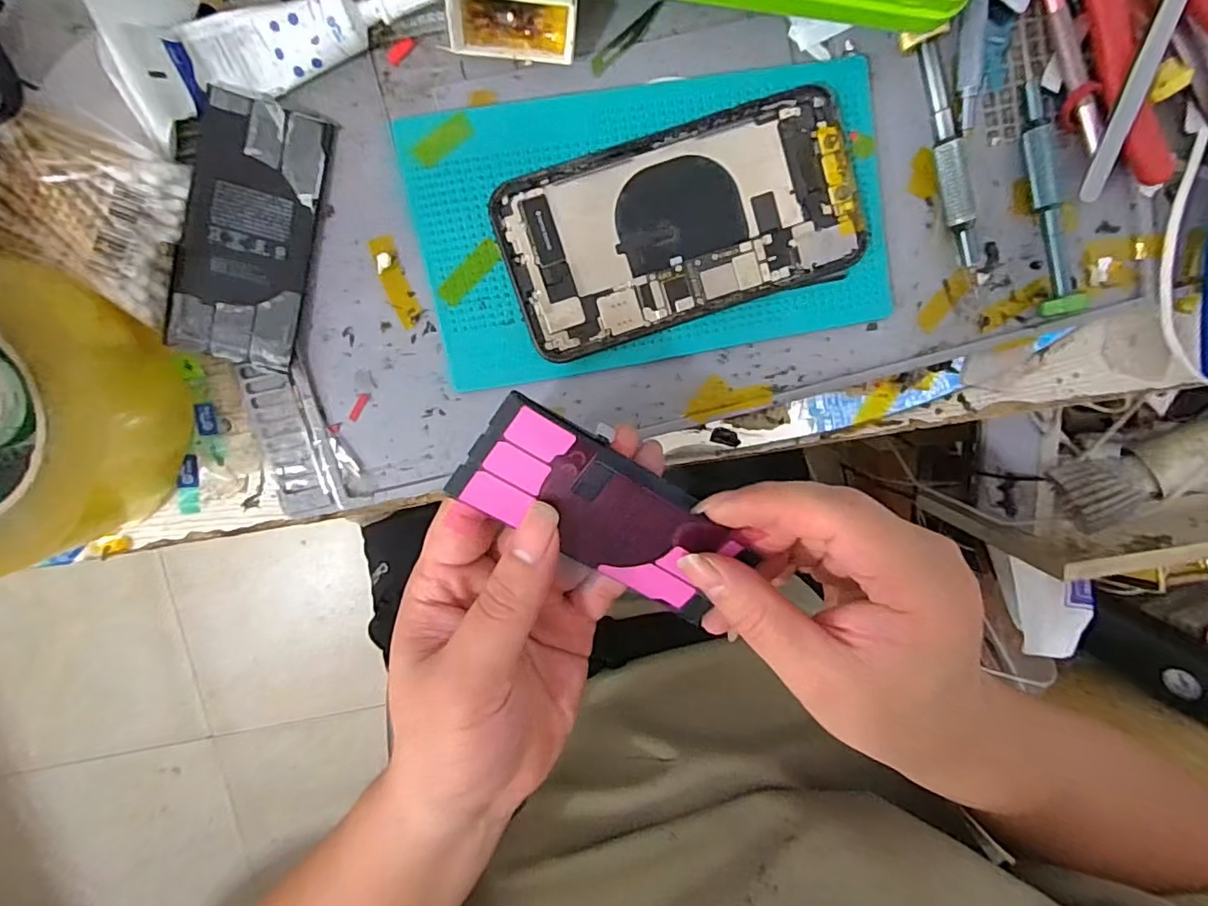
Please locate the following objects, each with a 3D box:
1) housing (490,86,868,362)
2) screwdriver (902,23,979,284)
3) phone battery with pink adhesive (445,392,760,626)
[{"bbox_3d":[0.033,-0.096,0.235,0.147,0.009,0.075,-17,99,-2],"label":"housing"},{"bbox_3d":[0.150,-0.128,0.238,0.013,0.015,0.100,-22,99,-1],"label":"screwdriver"},{"bbox_3d":[0.002,0.023,0.203,0.110,0.008,0.044,31,102,-22],"label":"phone battery with pink adhesive"}]

